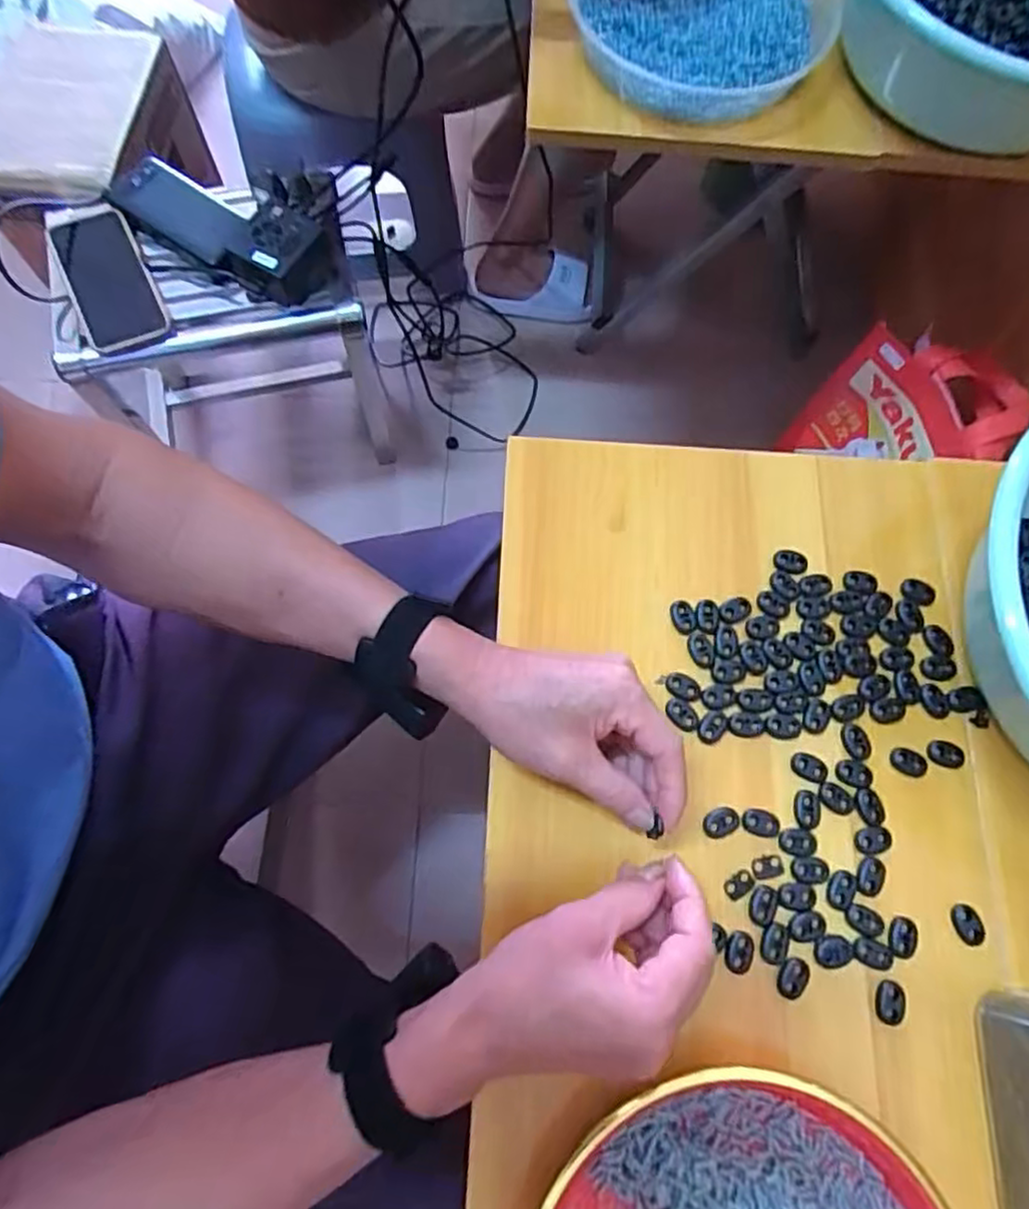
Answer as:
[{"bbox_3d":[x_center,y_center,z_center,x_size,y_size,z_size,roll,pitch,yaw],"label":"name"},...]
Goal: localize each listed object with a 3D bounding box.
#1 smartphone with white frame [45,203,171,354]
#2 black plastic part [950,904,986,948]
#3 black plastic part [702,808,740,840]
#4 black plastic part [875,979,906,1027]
[{"bbox_3d":[-0.396,-0.318,0.657,0.075,0.017,0.139,-24,92,-22],"label":"smartphone with white frame"},{"bbox_3d":[0.266,0.187,0.393,0.016,0.005,0.023,-23,75,-9],"label":"black plastic part"},{"bbox_3d":[0.125,0.131,0.406,0.023,0.004,0.016,-20,75,-8],"label":"black plastic part"},{"bbox_3d":[0.213,0.225,0.381,0.014,0.004,0.022,10,73,1],"label":"black plastic part"}]

